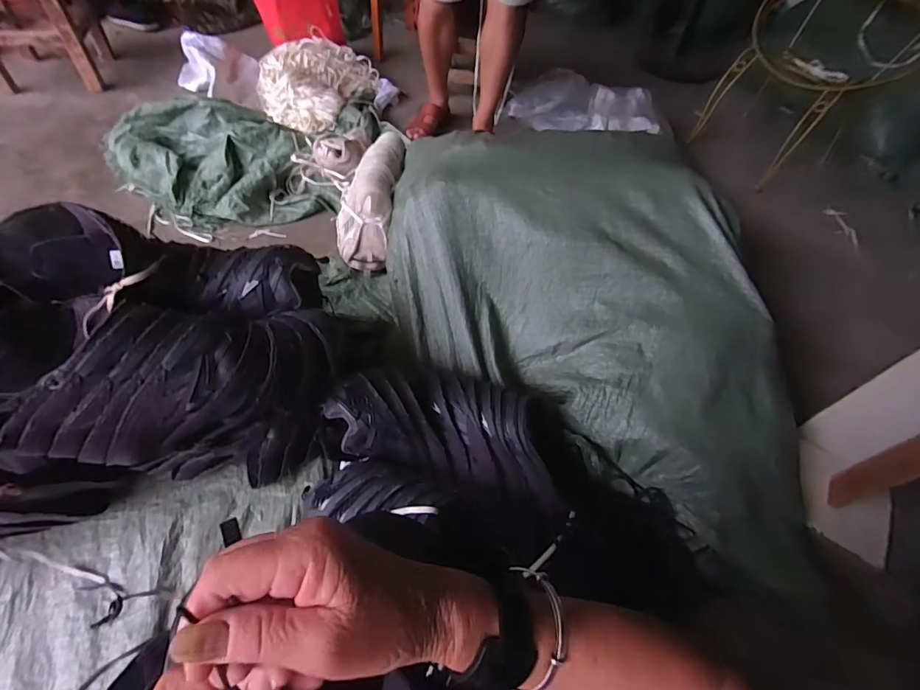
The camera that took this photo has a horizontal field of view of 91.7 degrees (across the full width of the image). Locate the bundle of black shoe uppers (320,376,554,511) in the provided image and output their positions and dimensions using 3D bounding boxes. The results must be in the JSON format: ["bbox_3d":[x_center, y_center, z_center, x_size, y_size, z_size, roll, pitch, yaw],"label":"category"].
[{"bbox_3d":[-0.022,0.135,0.789,0.403,0.116,0.191,20,57,-15],"label":"bundle of black shoe uppers"}]

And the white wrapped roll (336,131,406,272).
[{"bbox_3d":[-0.235,-0.403,1.152,0.156,0.108,0.410,7,74,5],"label":"white wrapped roll"}]

